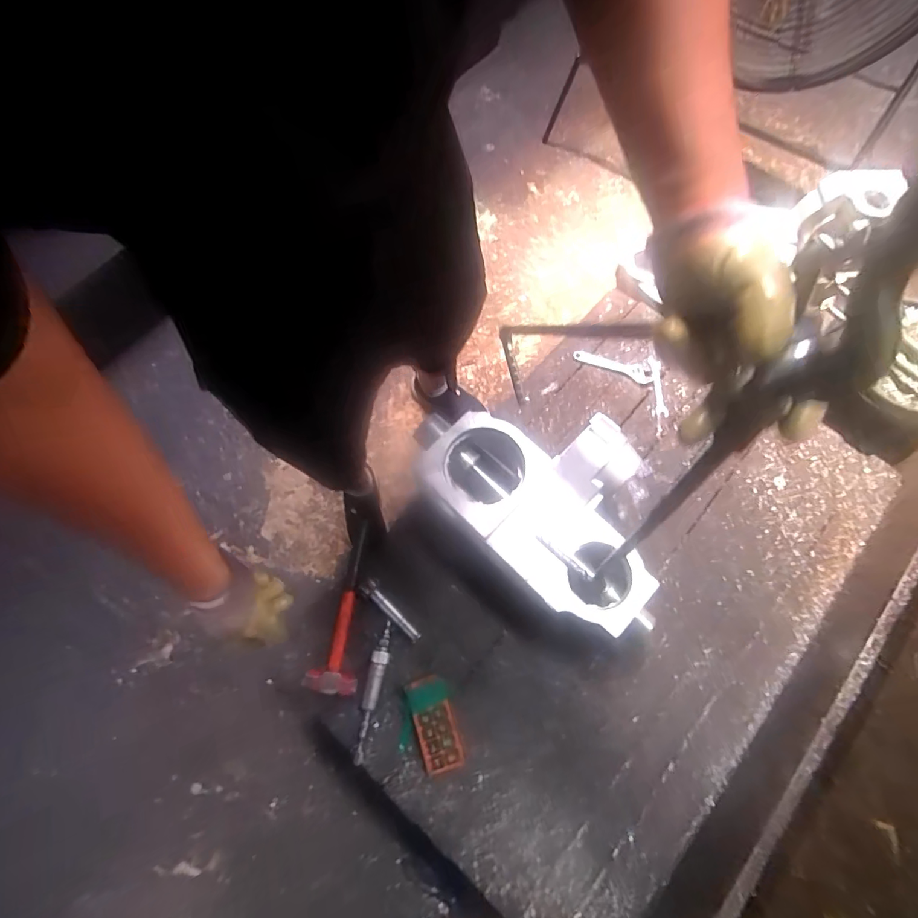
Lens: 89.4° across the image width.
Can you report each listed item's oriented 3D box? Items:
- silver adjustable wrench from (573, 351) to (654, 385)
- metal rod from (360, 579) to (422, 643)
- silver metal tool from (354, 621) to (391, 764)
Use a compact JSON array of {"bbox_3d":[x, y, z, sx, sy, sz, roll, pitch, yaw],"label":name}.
[{"bbox_3d":[0.369,-0.226,1.117,0.184,0.021,0.044,21,73,8],"label":"silver adjustable wrench"},{"bbox_3d":[-0.132,0.298,0.917,0.151,0.029,0.030,46,112,6],"label":"metal rod"},{"bbox_3d":[-0.162,0.434,0.871,0.033,0.021,0.234,11,72,5],"label":"silver metal tool"}]

